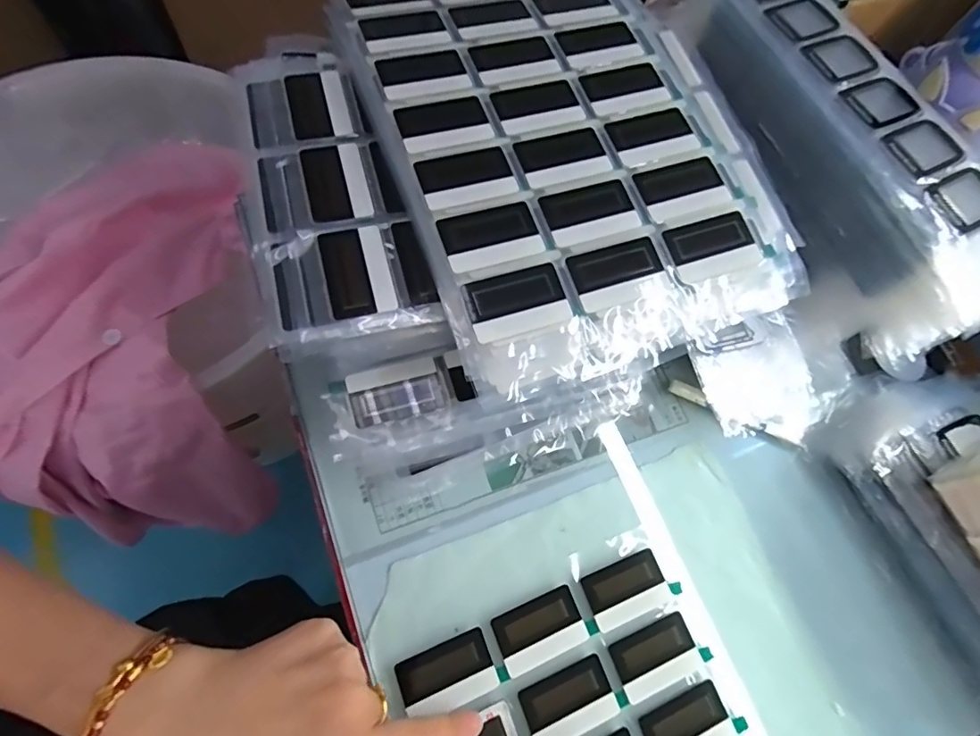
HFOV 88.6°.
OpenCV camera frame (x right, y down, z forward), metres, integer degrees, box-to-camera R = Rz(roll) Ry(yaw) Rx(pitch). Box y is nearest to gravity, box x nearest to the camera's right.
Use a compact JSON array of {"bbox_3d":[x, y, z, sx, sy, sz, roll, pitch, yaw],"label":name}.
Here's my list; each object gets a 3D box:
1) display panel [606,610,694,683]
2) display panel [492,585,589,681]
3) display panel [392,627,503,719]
[{"bbox_3d":[0.101,0.174,0.315,0.055,0.006,0.023,-18,72,-14],"label":"display panel"},{"bbox_3d":[0.031,0.161,0.309,0.054,0.005,0.034,-19,72,-15],"label":"display panel"},{"bbox_3d":[-0.025,0.180,0.293,0.054,0.004,0.034,-17,74,-18],"label":"display panel"}]

